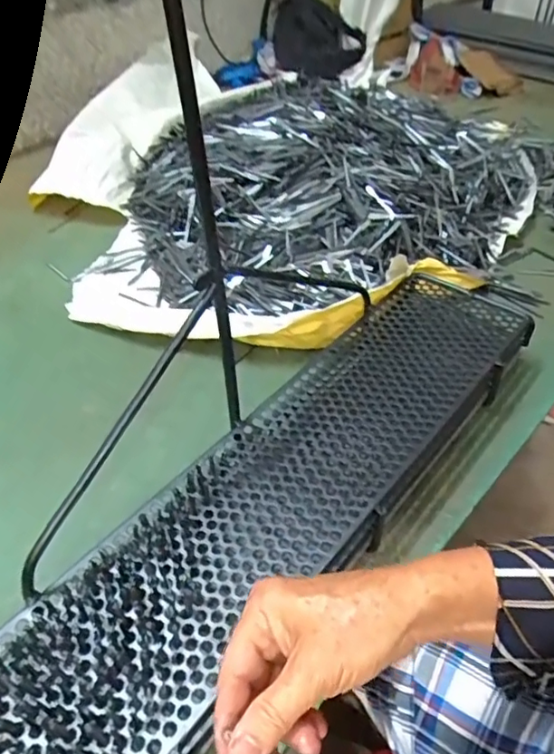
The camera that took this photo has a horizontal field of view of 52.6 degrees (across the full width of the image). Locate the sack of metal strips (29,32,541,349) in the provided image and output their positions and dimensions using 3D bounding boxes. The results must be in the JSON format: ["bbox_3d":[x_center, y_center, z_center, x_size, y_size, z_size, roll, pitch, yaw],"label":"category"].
[{"bbox_3d":[0.018,-0.319,0.868,0.740,0.113,0.626,-36,54,-29],"label":"sack of metal strips"}]

